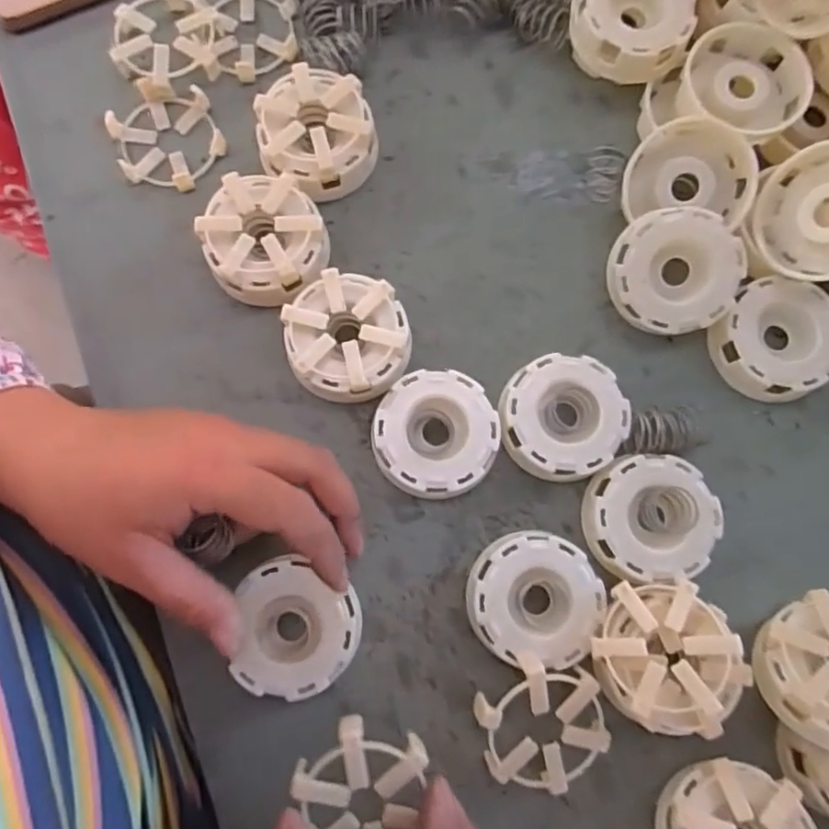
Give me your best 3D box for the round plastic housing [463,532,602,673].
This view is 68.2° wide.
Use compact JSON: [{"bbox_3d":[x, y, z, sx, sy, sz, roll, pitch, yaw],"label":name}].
[{"bbox_3d":[0.059,0.091,0.310,0.064,0.022,0.062,0,80,-1],"label":"round plastic housing"}]

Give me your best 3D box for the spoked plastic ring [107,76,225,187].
[{"bbox_3d":[-0.143,-0.160,0.353,0.059,0.015,0.064,0,80,-1],"label":"spoked plastic ring"}]

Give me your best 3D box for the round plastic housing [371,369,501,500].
[{"bbox_3d":[0.011,0.010,0.324,0.063,0.020,0.064,0,80,-1],"label":"round plastic housing"}]

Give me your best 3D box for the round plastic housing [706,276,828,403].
[{"bbox_3d":[0.198,-0.041,0.338,0.062,0.022,0.063,0,80,-1],"label":"round plastic housing"}]

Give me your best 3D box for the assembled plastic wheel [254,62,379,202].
[{"bbox_3d":[-0.055,-0.159,0.347,0.063,0.034,0.065,0,80,-1],"label":"assembled plastic wheel"}]

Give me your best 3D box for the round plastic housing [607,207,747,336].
[{"bbox_3d":[0.139,-0.076,0.330,0.064,0.020,0.064,1,100,7],"label":"round plastic housing"}]

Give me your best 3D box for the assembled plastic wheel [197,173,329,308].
[{"bbox_3d":[-0.080,-0.095,0.335,0.065,0.032,0.064,0,80,-1],"label":"assembled plastic wheel"}]

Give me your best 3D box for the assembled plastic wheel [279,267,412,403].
[{"bbox_3d":[-0.035,-0.041,0.327,0.063,0.032,0.063,0,80,-1],"label":"assembled plastic wheel"}]

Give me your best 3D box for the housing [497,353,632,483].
[{"bbox_3d":[0.078,0.002,0.327,0.064,0.020,0.063,0,80,-1],"label":"housing"}]

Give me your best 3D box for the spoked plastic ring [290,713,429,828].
[{"bbox_3d":[-0.025,0.163,0.260,0.054,0.014,0.059,0,80,-1],"label":"spoked plastic ring"}]

